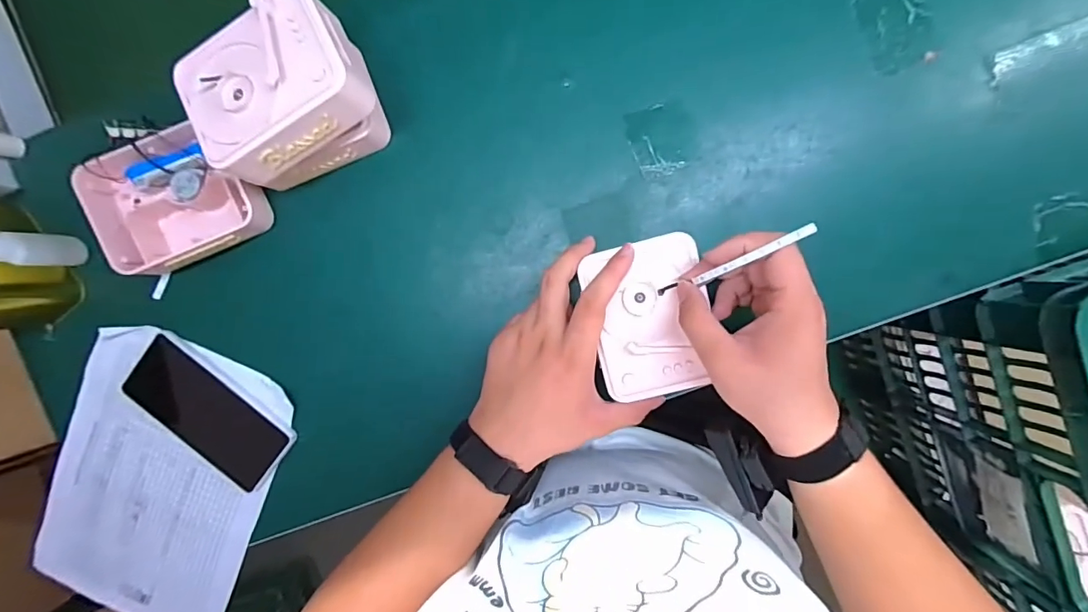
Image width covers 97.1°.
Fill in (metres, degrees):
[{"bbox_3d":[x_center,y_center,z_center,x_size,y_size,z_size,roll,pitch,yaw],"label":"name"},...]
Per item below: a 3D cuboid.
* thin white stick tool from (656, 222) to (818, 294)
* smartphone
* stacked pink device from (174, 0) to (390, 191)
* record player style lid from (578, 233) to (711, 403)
[{"bbox_3d":[0.133,-0.031,0.346,0.125,0.008,0.007,-27,91,49],"label":"thin white stick tool"},{"bbox_3d":[-0.323,0.105,0.461,0.159,0.009,0.084,37,95,2],"label":"smartphone"},{"bbox_3d":[-0.203,-0.161,0.389,0.139,0.095,0.101,-36,90,5],"label":"stacked pink device"},{"bbox_3d":[0.084,0.012,0.388,0.090,0.014,0.125,-14,92,5],"label":"record player style lid"}]

